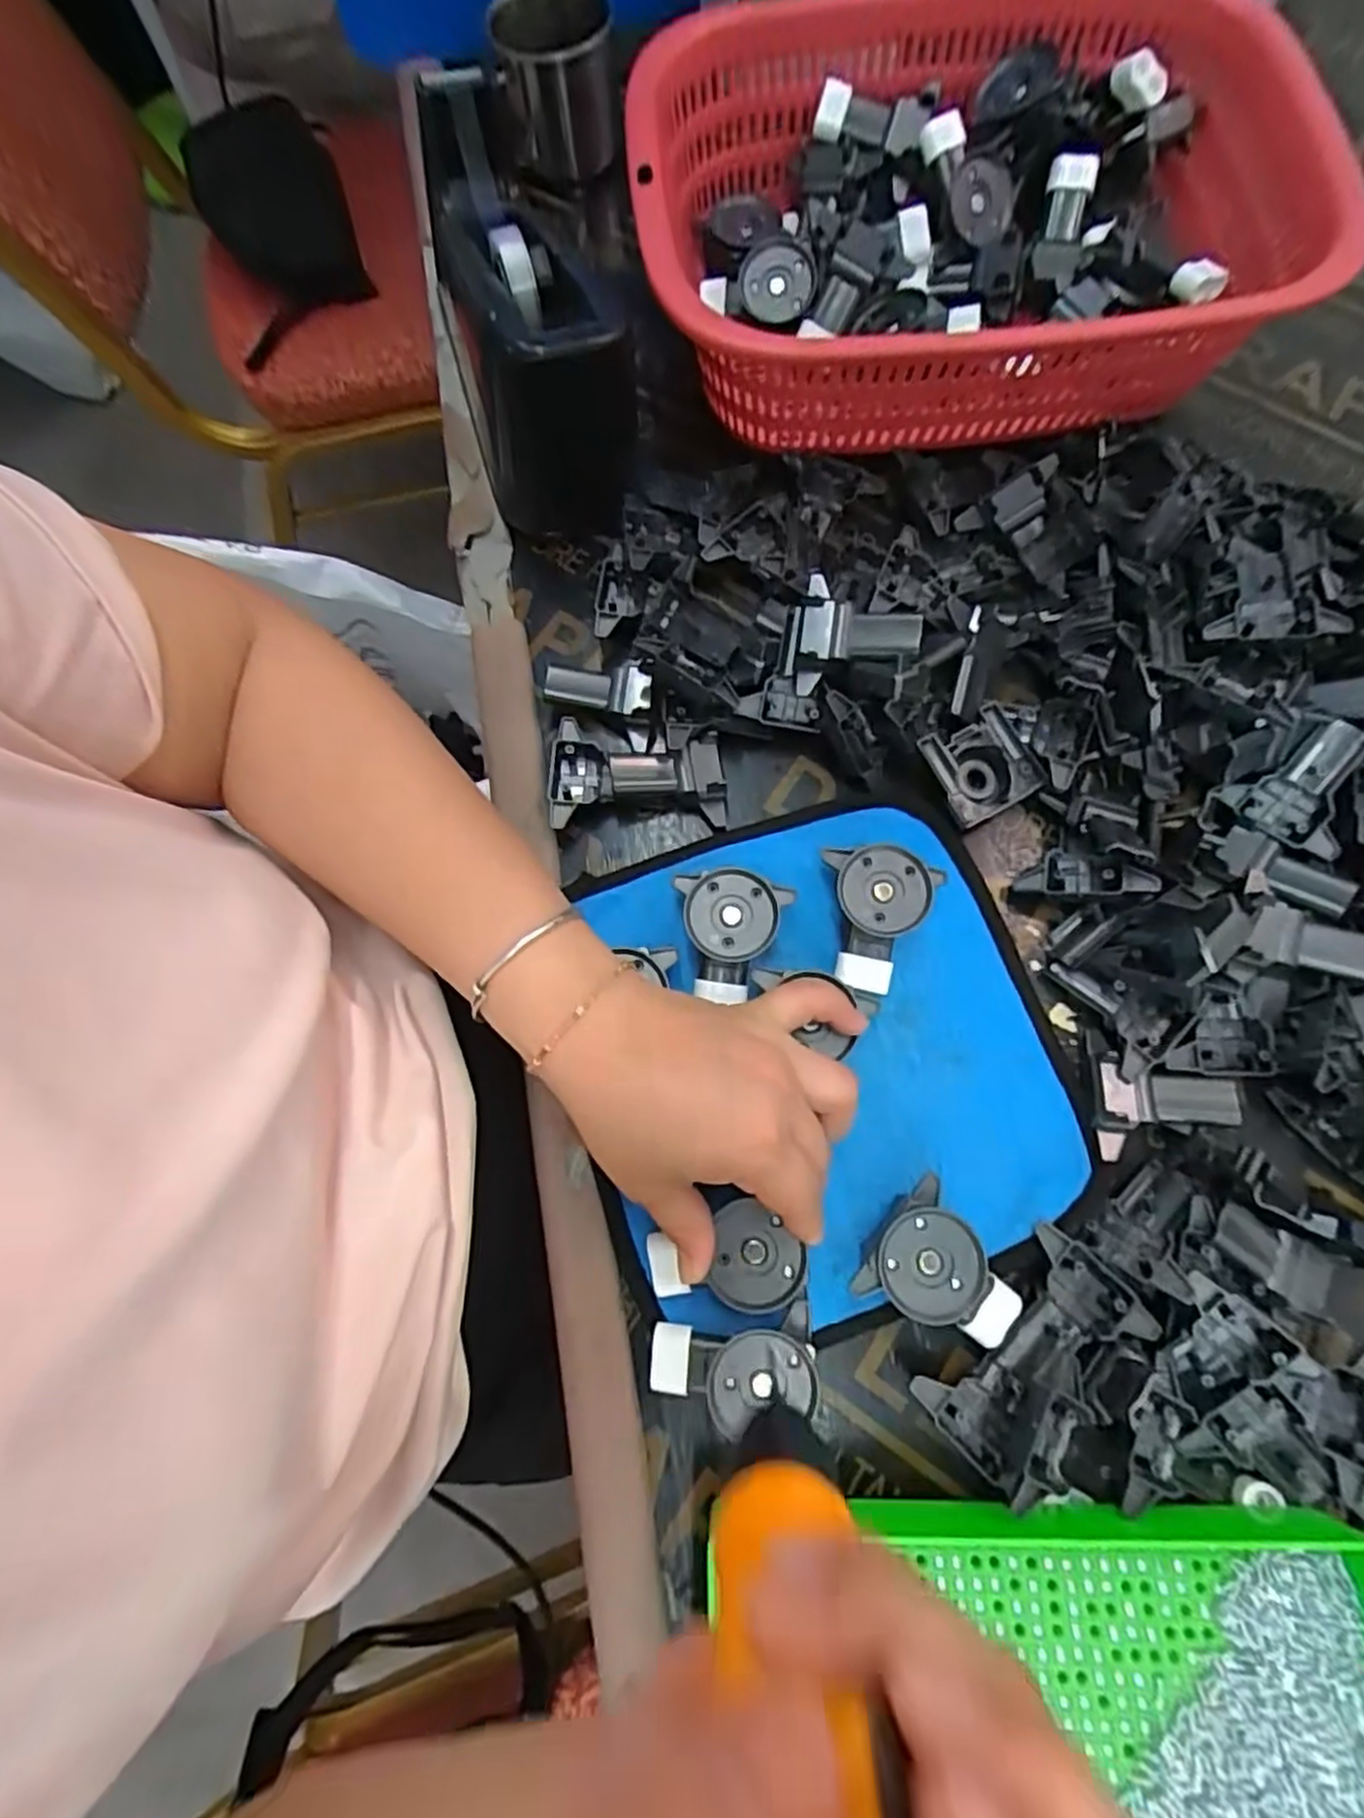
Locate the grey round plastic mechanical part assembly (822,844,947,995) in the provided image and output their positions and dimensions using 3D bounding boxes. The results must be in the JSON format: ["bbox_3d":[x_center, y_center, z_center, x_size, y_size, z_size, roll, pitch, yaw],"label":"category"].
[{"bbox_3d":[0.095,0.005,0.351,0.052,0.025,0.064,1,75,2],"label":"grey round plastic mechanical part assembly"}]

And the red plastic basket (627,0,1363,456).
[{"bbox_3d":[0.141,-0.373,0.417,0.312,0.111,0.255,-10,75,-1],"label":"red plastic basket"}]

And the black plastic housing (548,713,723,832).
[{"bbox_3d":[-0.023,-0.068,0.375,0.087,0.025,0.052,-3,75,1],"label":"black plastic housing"}]

